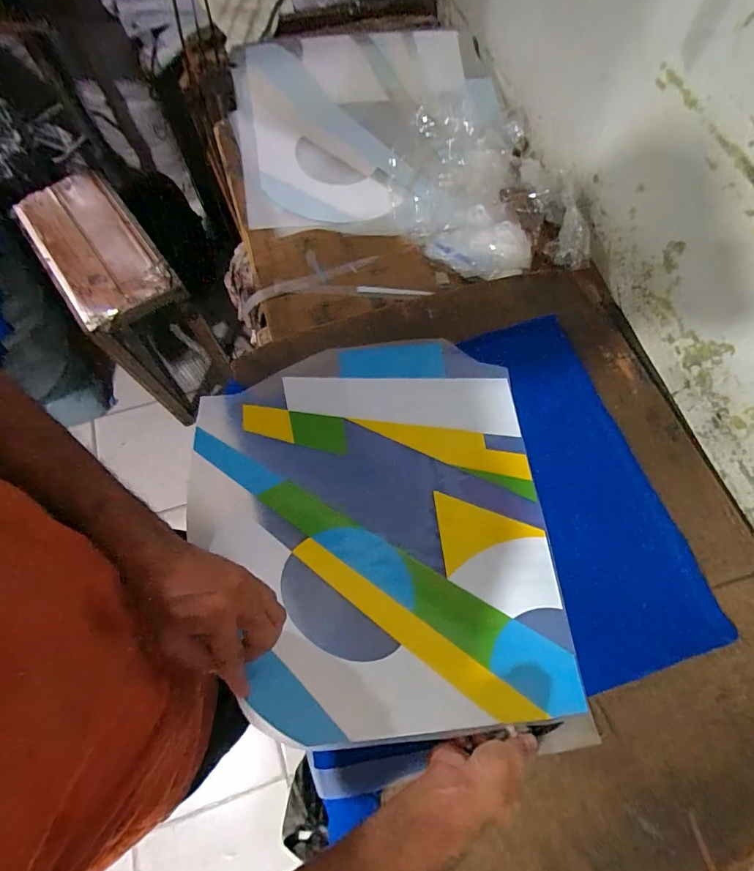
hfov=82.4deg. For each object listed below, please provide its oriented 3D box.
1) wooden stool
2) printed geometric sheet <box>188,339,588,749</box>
[{"bbox_3d":[-0.677,-0.337,1.289,0.253,0.596,0.454,-38,73,-14],"label":"wooden stool"},{"bbox_3d":[0.001,0.079,0.519,0.435,0.138,0.476,-4,68,-3],"label":"printed geometric sheet"}]

